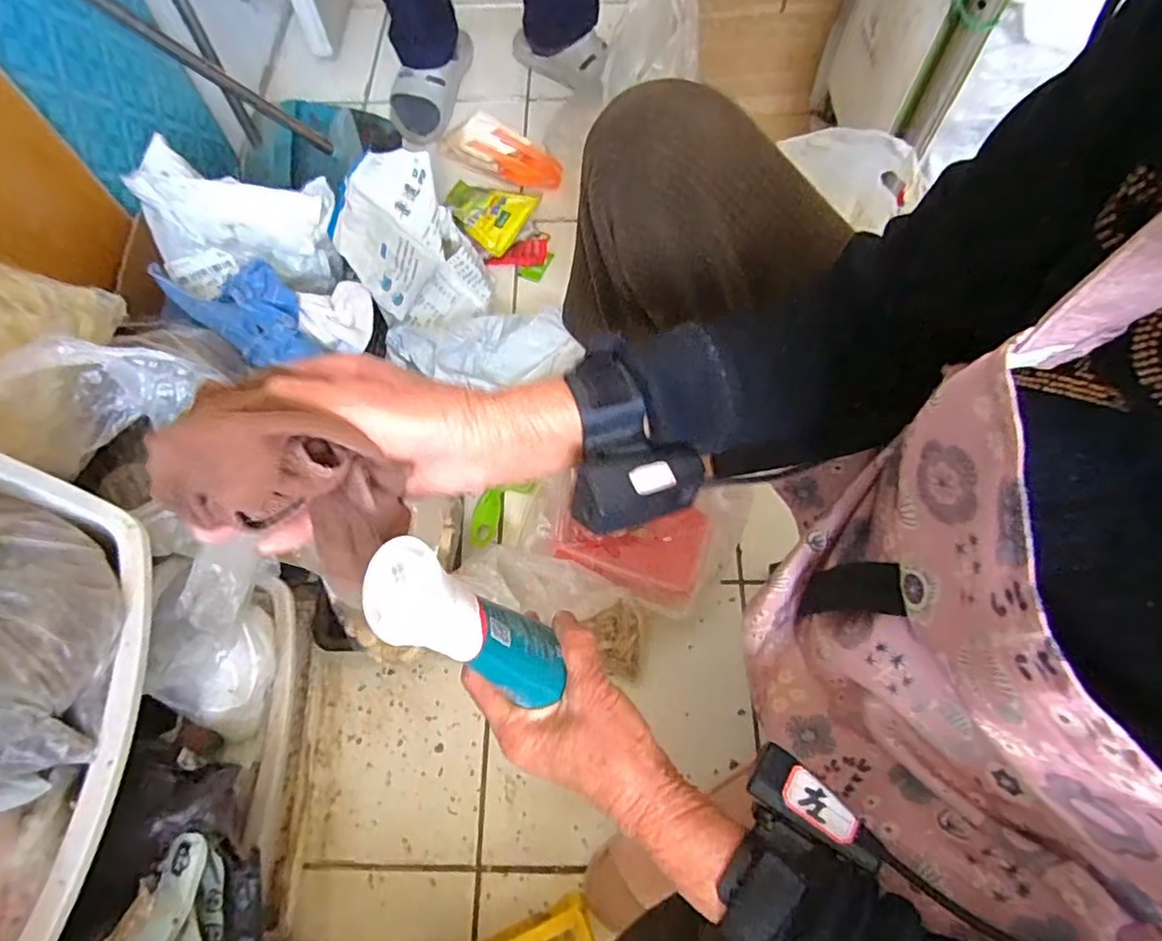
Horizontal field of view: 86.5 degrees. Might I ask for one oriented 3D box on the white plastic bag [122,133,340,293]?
[{"bbox_3d":[-0.396,-0.294,0.738,0.207,0.150,0.115,-16,66,-6],"label":"white plastic bag"}]

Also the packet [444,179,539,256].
[{"bbox_3d":[-0.159,-0.430,1.016,0.157,0.034,0.131,30,70,14],"label":"packet"}]

